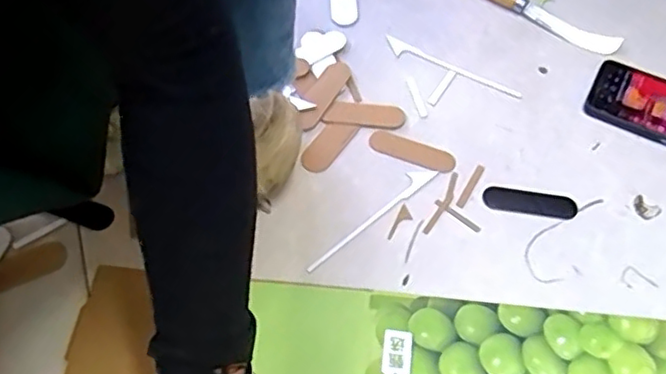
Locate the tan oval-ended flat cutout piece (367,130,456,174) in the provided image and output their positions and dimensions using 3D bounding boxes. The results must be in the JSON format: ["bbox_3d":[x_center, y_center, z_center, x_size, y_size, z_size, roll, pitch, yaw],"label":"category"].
[{"bbox_3d":[0.080,-0.035,0.636,0.087,0.004,0.023,20,73,10],"label":"tan oval-ended flat cutout piece"}]

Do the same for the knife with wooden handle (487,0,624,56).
[{"bbox_3d":[0.228,-0.205,0.717,0.204,0.024,0.029,33,66,17],"label":"knife with wooden handle"}]

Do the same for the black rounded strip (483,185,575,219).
[{"bbox_3d":[0.190,0.015,0.604,0.087,0.004,0.025,9,61,6],"label":"black rounded strip"}]

